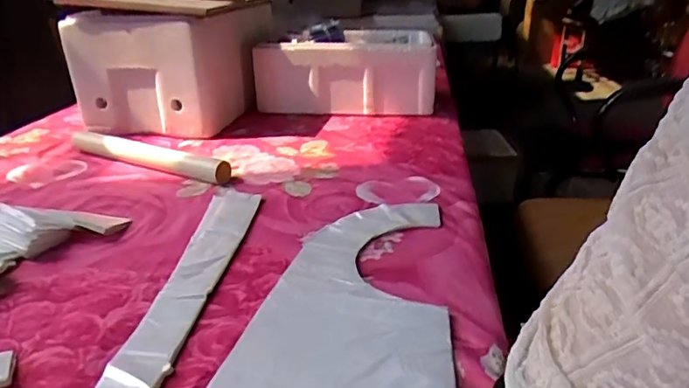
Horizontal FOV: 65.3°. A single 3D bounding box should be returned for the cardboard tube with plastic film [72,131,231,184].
[{"bbox_3d":[-0.351,-0.070,0.946,0.358,0.040,0.040,12,27,26],"label":"cardboard tube with plastic film"}]

